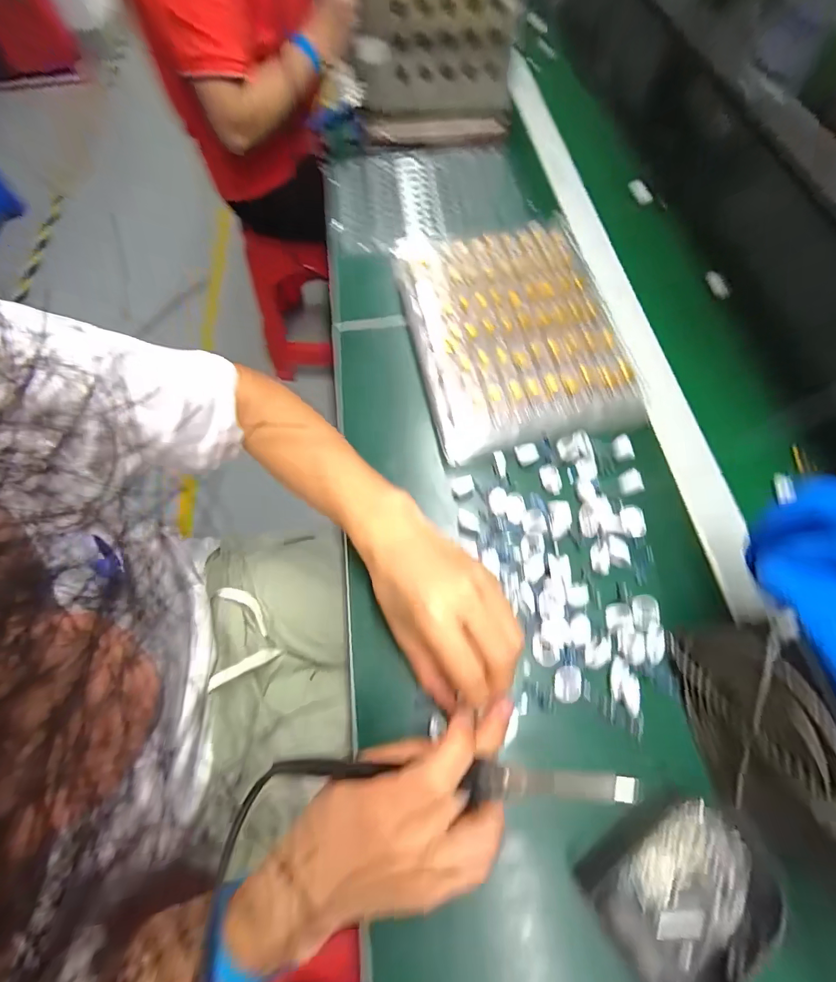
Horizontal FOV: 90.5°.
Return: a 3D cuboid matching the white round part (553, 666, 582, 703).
[{"bbox_3d":[0.108,0.139,0.299,0.018,0.007,0.024,8,66,5],"label":"white round part"}]

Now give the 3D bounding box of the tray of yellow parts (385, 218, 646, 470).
[{"bbox_3d":[0.095,-0.166,0.423,0.194,0.037,0.266,-11,66,-4],"label":"tray of yellow parts"}]

